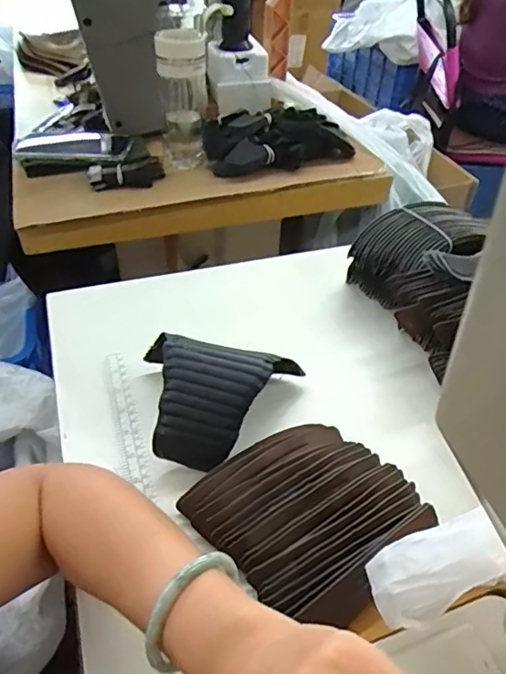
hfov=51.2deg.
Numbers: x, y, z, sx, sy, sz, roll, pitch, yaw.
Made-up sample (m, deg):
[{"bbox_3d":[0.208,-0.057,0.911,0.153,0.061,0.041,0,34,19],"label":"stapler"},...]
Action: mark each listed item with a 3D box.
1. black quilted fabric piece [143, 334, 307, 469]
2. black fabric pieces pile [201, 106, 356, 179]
[{"bbox_3d":[-0.030,0.052,0.468,0.142,0.065,0.115,5,45,1],"label":"black quilted fabric piece"},{"bbox_3d":[0.042,-0.308,0.818,0.228,0.070,0.100,-11,46,-14],"label":"black fabric pieces pile"}]

